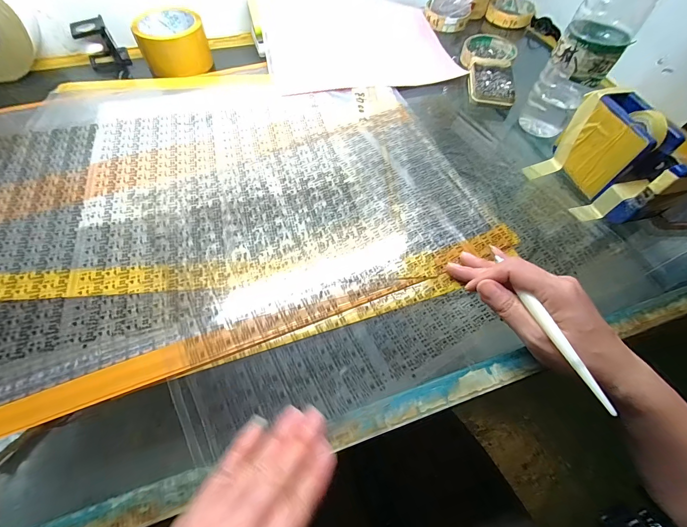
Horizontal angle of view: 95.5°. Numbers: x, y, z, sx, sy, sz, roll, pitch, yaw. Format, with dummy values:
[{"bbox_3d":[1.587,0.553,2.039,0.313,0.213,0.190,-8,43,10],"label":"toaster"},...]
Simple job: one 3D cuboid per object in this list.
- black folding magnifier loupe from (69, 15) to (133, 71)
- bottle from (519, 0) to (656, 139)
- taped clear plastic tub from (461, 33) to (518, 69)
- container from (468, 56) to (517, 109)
[{"bbox_3d":[-0.369,-0.338,0.475,0.055,0.054,0.047,-23,62,-16],"label":"black folding magnifier loupe"},{"bbox_3d":[0.280,-0.251,0.344,0.064,0.216,0.072,35,63,17],"label":"bottle"},{"bbox_3d":[0.237,-0.347,0.513,0.082,0.023,0.103,39,64,19],"label":"taped clear plastic tub"},{"bbox_3d":[0.221,-0.268,0.469,0.065,0.020,0.107,9,58,3],"label":"container"}]

